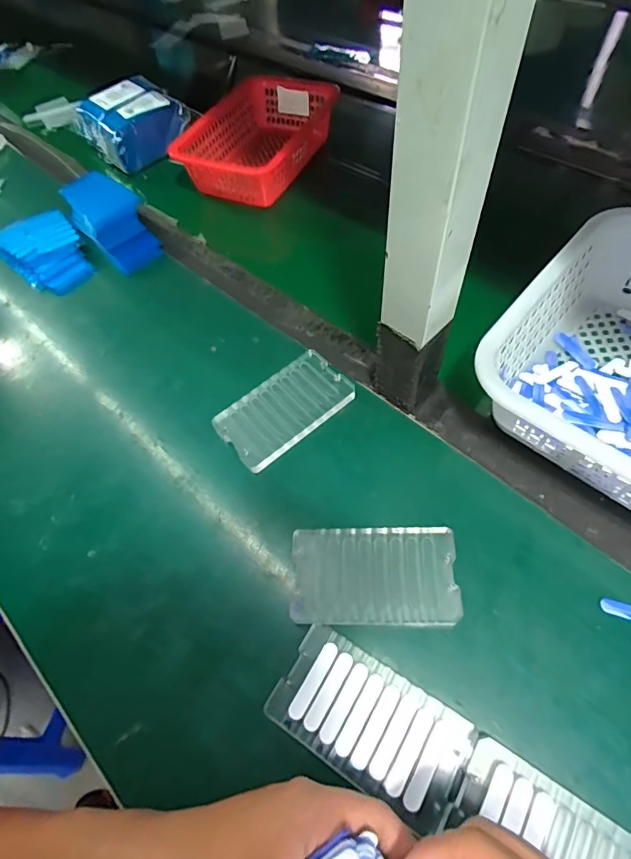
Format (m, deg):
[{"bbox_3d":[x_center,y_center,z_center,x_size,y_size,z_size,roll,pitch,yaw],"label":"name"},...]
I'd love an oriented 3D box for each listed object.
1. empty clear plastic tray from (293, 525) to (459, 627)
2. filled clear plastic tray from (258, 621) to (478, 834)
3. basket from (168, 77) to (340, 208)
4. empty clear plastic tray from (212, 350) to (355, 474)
[{"bbox_3d":[0.043,0.110,0.342,0.121,0.010,0.069,-2,59,4],"label":"empty clear plastic tray"},{"bbox_3d":[0.035,0.189,0.296,0.120,0.007,0.066,27,65,19],"label":"filled clear plastic tray"},{"bbox_3d":[-0.076,-0.410,0.646,0.150,0.063,0.224,21,63,16],"label":"basket"},{"bbox_3d":[-0.028,-0.019,0.423,0.121,0.012,0.066,-37,63,-16],"label":"empty clear plastic tray"}]

